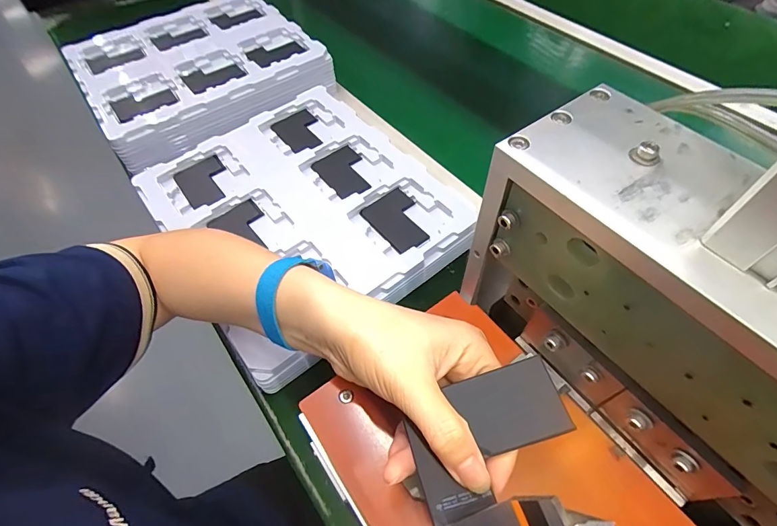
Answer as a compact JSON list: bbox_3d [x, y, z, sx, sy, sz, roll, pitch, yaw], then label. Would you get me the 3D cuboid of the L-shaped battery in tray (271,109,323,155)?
[{"bbox_3d":[-0.113,-0.171,0.520,0.057,0.011,0.091,-30,52,-17],"label":"L-shaped battery in tray"}]

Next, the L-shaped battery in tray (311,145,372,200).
[{"bbox_3d":[-0.052,-0.110,0.477,0.057,0.014,0.087,-27,59,-15],"label":"L-shaped battery in tray"}]

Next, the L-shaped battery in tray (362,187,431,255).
[{"bbox_3d":[0.012,-0.047,0.436,0.057,0.012,0.082,-31,60,-18],"label":"L-shaped battery in tray"}]

